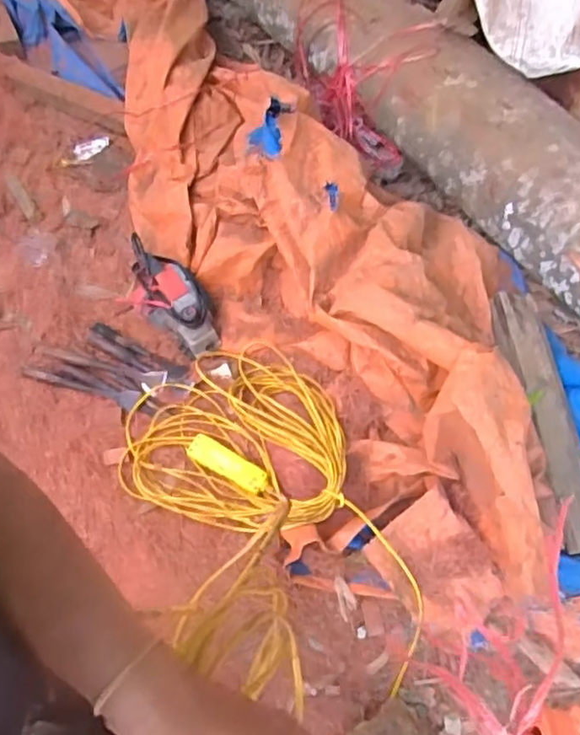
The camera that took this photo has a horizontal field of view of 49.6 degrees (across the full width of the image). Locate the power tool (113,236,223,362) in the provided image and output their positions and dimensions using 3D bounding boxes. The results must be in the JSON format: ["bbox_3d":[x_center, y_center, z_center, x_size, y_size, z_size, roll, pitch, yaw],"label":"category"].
[{"bbox_3d":[-0.340,-0.210,1.662,0.165,0.110,0.445,-31,63,-22],"label":"power tool"}]

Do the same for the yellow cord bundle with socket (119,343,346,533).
[{"bbox_3d":[-0.126,0.136,1.451,0.490,0.058,0.478,1,57,-1],"label":"yellow cord bundle with socket"}]

